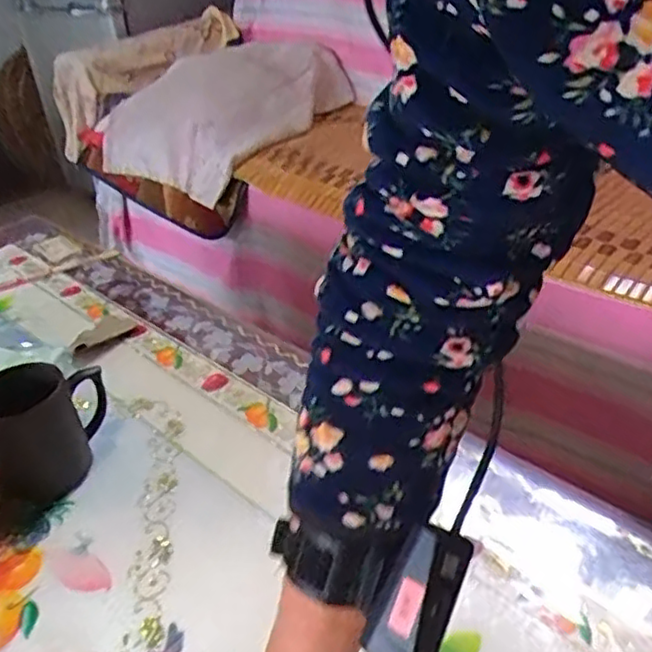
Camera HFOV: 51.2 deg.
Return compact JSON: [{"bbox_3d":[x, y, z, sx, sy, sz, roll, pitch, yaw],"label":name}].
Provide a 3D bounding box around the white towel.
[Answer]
[{"bbox_3d":[-0.264,-0.528,1.632,0.462,0.152,0.608,12,34,25],"label":"white towel"}]

